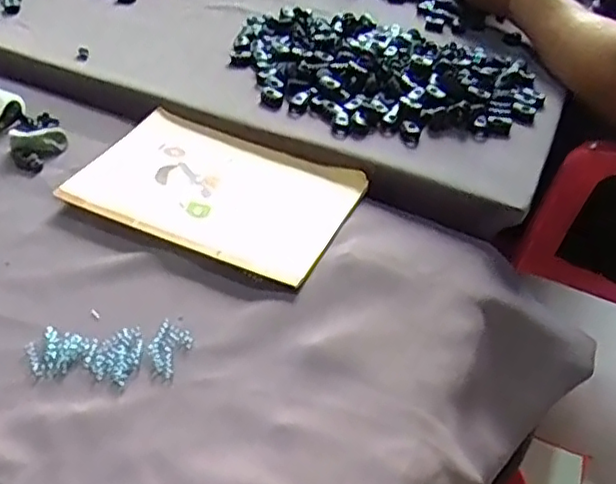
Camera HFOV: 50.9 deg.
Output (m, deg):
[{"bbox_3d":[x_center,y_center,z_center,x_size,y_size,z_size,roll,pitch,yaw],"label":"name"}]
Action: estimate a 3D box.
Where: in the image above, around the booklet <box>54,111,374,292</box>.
[{"bbox_3d":[-0.074,-0.044,0.512,0.207,0.007,0.131,20,44,16],"label":"booklet"}]

